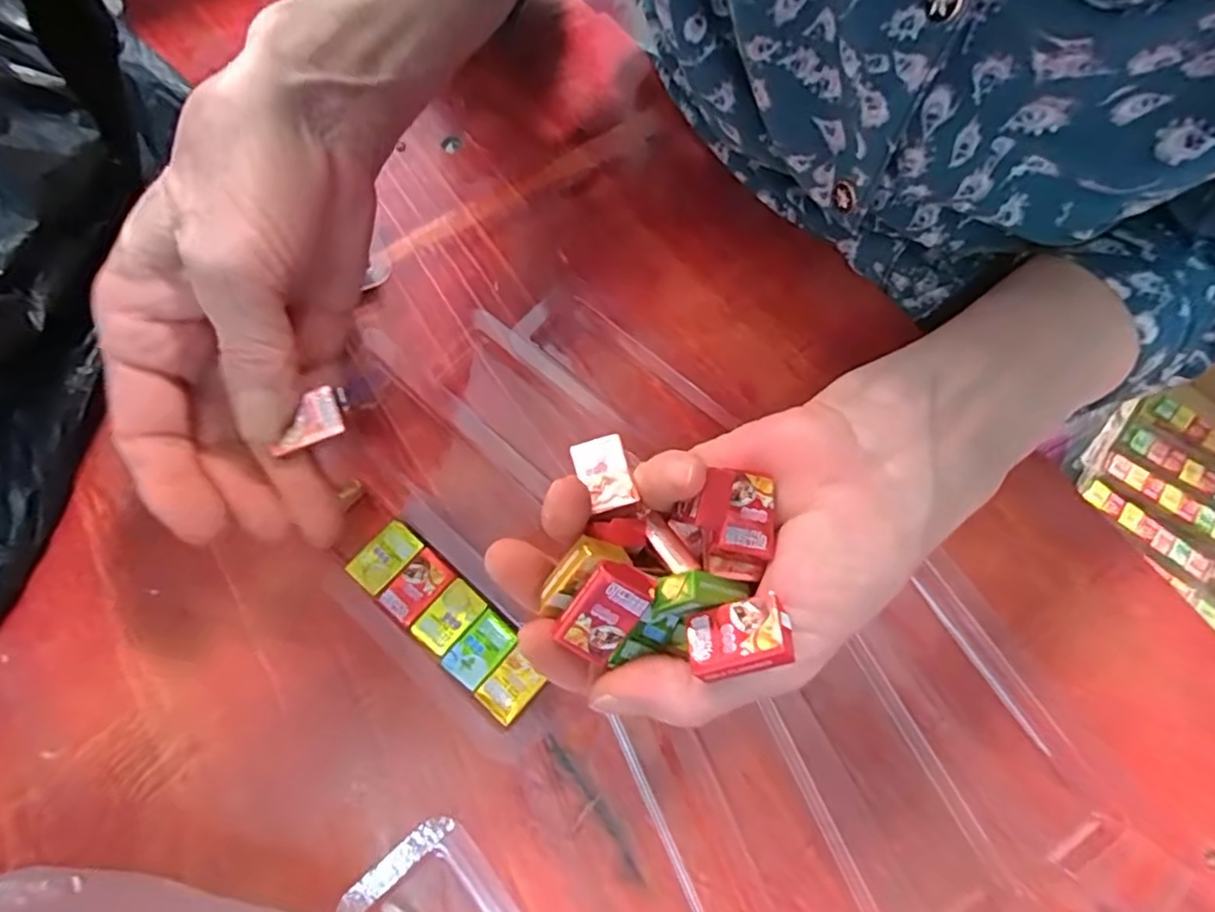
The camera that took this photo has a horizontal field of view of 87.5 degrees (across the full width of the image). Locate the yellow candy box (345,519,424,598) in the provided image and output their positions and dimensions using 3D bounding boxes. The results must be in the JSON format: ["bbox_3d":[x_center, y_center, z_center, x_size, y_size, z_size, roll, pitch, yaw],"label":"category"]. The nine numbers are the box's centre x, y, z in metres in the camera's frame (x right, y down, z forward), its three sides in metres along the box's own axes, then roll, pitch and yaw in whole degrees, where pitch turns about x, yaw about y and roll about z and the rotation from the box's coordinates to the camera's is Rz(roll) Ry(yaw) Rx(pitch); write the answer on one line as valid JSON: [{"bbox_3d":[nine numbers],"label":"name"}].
[{"bbox_3d":[-0.084,0.039,0.240,0.017,0.006,0.026,37,73,10],"label":"yellow candy box"}]

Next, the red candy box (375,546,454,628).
[{"bbox_3d":[-0.071,0.049,0.238,0.017,0.006,0.026,38,73,11],"label":"red candy box"}]

